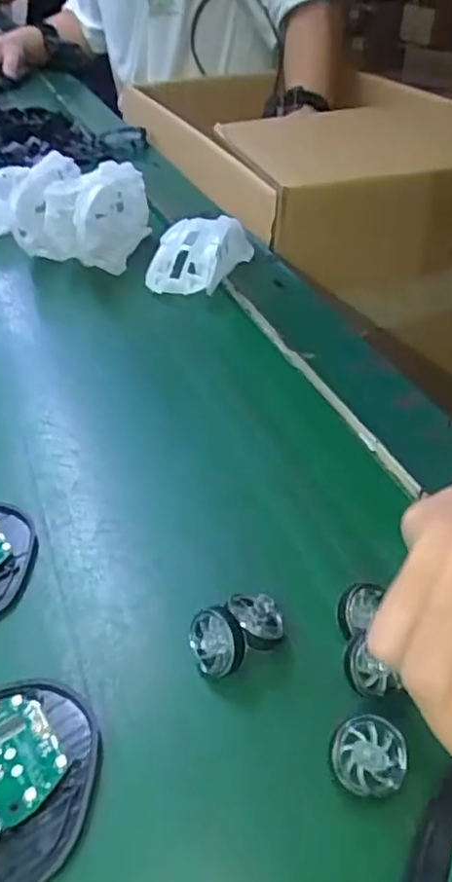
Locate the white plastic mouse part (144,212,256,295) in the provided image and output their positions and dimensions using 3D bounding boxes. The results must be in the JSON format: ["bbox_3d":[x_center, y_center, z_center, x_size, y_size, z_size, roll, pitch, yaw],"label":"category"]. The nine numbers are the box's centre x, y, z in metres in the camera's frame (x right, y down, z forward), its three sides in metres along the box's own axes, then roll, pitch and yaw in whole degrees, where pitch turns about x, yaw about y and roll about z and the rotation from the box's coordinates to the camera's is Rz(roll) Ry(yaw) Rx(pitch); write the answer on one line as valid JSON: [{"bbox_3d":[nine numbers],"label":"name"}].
[{"bbox_3d":[-0.022,-0.146,0.491,0.059,0.039,0.088,22,46,23],"label":"white plastic mouse part"}]

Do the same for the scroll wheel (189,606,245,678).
[{"bbox_3d":[-0.003,0.079,0.244,0.021,0.011,0.025,-18,77,29],"label":"scroll wheel"}]

